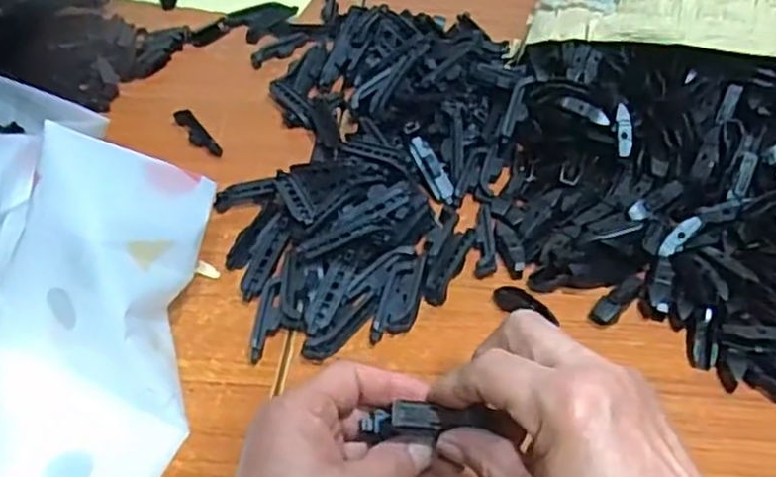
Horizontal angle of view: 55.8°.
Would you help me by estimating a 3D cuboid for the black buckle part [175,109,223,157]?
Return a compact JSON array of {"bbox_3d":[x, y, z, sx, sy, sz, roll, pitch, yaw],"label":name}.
[{"bbox_3d":[-0.180,-0.099,0.690,0.020,0.007,0.075,-24,50,-23],"label":"black buckle part"}]

